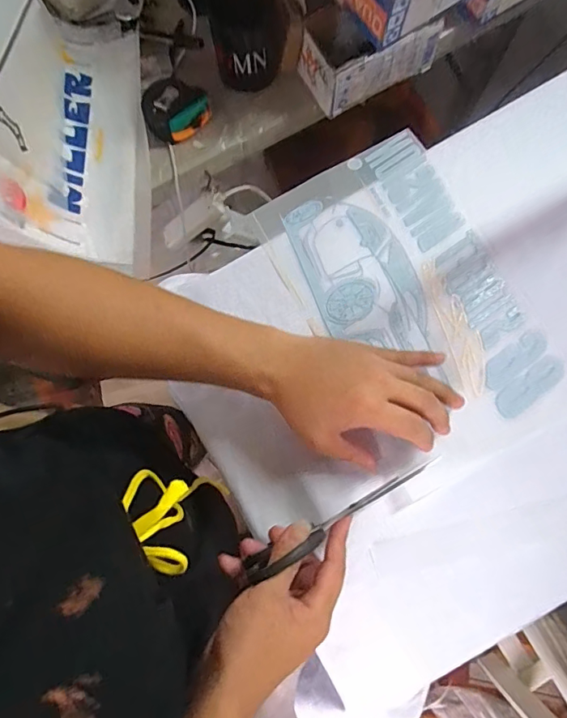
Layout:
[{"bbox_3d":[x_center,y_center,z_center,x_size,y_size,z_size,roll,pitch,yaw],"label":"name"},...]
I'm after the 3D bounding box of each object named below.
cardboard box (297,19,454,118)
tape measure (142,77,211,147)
[{"bbox_3d":[0.110,-0.389,0.598,0.168,0.073,0.083,-29,81,-5],"label":"cardboard box"},{"bbox_3d":[-0.143,-0.321,0.605,0.075,0.044,0.071,0,79,0],"label":"tape measure"}]

